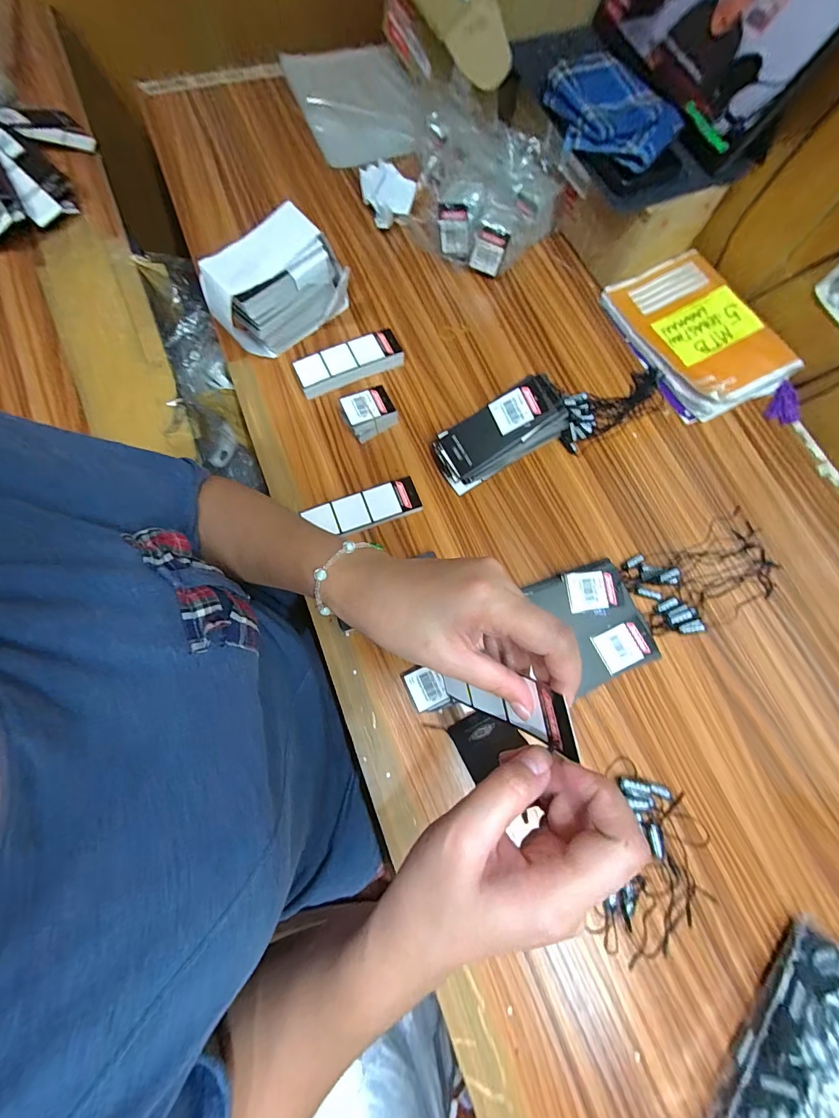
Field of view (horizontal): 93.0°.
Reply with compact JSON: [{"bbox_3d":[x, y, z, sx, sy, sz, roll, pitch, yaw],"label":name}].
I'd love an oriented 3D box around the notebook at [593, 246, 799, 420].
[{"bbox_3d":[0.334,-0.274,0.481,0.134,0.024,0.202,-27,77,-9],"label":"notebook"}]

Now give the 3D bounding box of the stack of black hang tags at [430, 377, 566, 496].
[{"bbox_3d":[0.079,-0.128,0.408,0.123,0.075,0.056,-28,77,-9],"label":"stack of black hang tags"}]

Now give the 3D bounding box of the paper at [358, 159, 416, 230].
[{"bbox_3d":[-0.039,-0.464,0.506,0.055,0.043,0.057,-27,77,-9],"label":"paper"}]

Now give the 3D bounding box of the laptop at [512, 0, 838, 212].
[{"bbox_3d":[0.231,-0.519,0.384,0.168,0.142,0.259,-20,76,-7],"label":"laptop"}]

